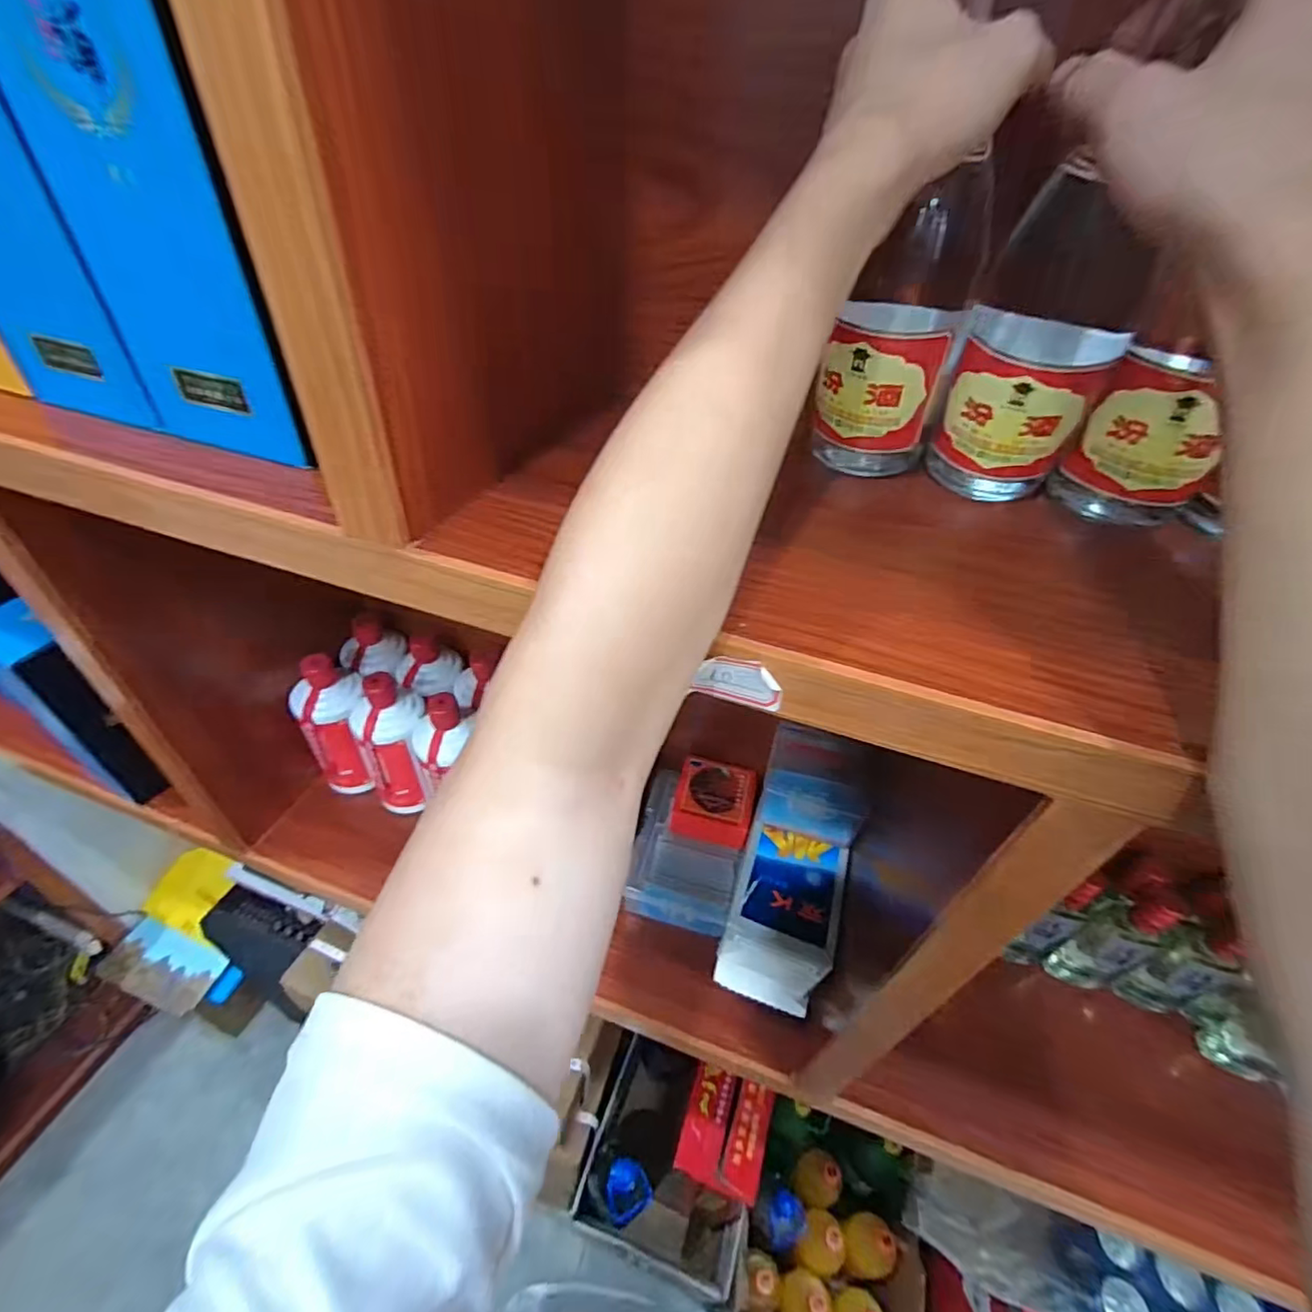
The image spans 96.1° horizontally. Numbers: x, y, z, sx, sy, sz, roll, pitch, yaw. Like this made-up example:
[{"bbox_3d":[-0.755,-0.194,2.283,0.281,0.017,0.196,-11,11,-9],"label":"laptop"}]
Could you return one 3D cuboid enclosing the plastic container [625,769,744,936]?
[{"bbox_3d":[0.038,0.214,0.673,0.113,0.059,0.161,12,42,7],"label":"plastic container"}]

